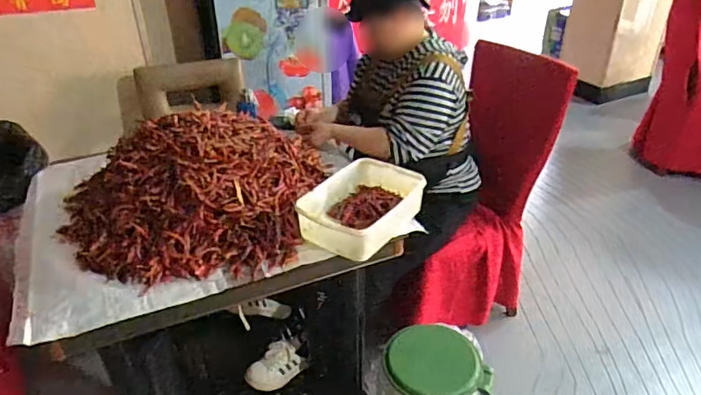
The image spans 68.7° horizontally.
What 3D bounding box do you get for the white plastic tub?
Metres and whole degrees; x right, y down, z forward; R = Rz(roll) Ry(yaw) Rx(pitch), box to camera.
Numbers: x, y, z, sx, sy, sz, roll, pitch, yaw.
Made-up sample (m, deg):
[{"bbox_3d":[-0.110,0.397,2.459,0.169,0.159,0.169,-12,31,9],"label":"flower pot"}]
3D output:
[{"bbox_3d":[0.032,0.018,1.227,0.219,0.077,0.306,19,37,29],"label":"white plastic tub"}]

